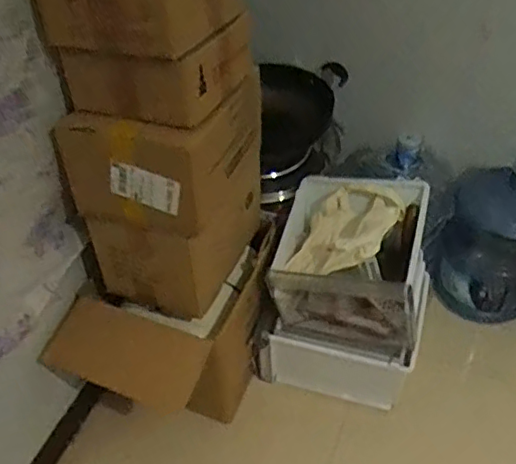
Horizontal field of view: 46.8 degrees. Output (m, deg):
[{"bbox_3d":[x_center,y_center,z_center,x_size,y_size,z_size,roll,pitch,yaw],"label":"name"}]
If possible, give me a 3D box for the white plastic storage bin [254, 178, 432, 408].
[{"bbox_3d":[0.212,0.141,1.386,0.345,0.429,0.331,13,46,13],"label":"white plastic storage bin"}]

